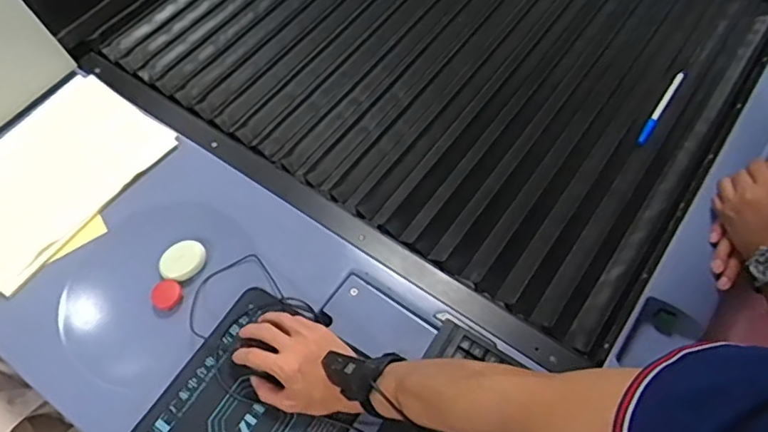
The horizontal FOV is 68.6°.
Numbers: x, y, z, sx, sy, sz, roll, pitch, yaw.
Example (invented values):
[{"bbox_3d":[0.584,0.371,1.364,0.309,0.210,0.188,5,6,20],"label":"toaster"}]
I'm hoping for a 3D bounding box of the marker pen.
[{"bbox_3d":[0.417,-0.163,0.842,0.014,0.018,0.154,31,66,17],"label":"marker pen"}]

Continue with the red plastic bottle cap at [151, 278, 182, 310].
[{"bbox_3d":[-0.289,0.104,0.747,0.037,0.008,0.039,-2,60,4],"label":"red plastic bottle cap"}]

